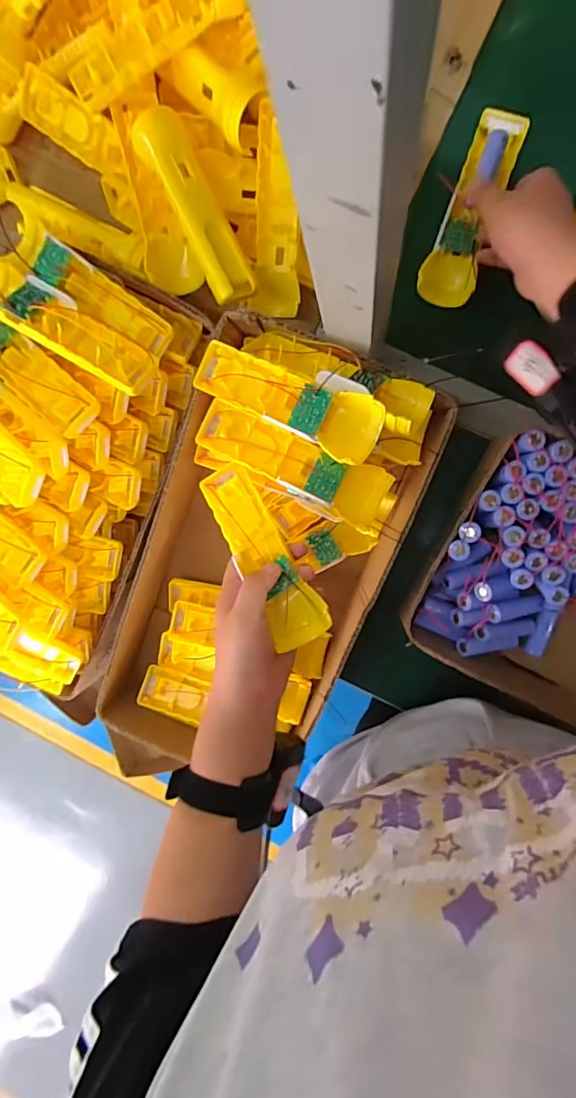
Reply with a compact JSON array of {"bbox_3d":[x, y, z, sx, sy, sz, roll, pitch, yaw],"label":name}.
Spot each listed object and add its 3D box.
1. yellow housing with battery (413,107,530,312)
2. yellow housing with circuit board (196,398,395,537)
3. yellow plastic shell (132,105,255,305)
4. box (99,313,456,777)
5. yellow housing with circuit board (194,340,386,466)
[{"bbox_3d":[0.169,-0.313,0.433,0.048,0.022,0.167,19,100,1],"label":"yellow housing with battery"},{"bbox_3d":[0.007,-0.073,0.391,0.166,0.024,0.049,28,99,-1],"label":"yellow housing with circuit board"},{"bbox_3d":[-0.080,-0.297,0.413,0.043,0.023,0.168,-29,95,-14],"label":"yellow plastic shell"},{"bbox_3d":[-0.022,0.011,0.458,0.215,0.151,0.392,21,99,0],"label":"box"},{"bbox_3d":[-0.005,-0.123,0.379,0.161,0.028,0.048,28,100,16],"label":"yellow housing with circuit board"}]

